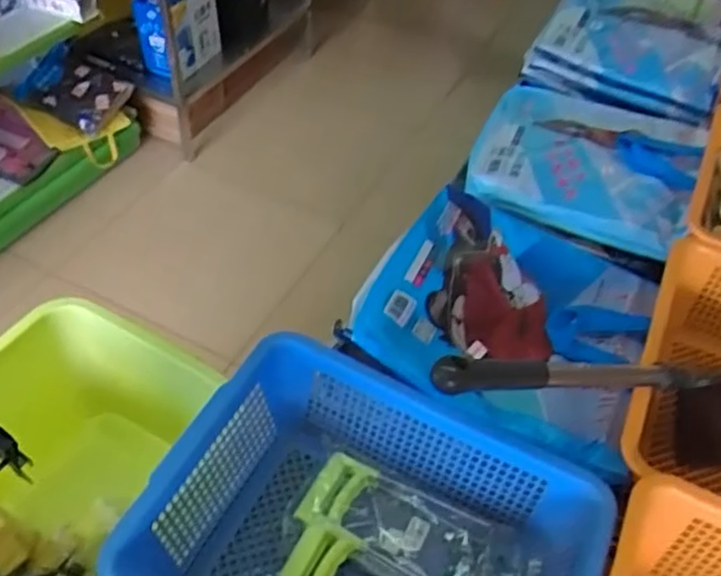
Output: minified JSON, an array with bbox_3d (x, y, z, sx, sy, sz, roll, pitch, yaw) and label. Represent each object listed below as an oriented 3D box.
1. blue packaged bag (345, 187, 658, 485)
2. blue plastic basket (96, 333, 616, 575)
[{"bbox_3d":[0.191,0.013,0.823,0.318,0.069,0.341,23,51,15],"label":"blue packaged bag"},{"bbox_3d":[0.009,0.245,0.611,0.365,0.143,0.283,23,51,15],"label":"blue plastic basket"}]

